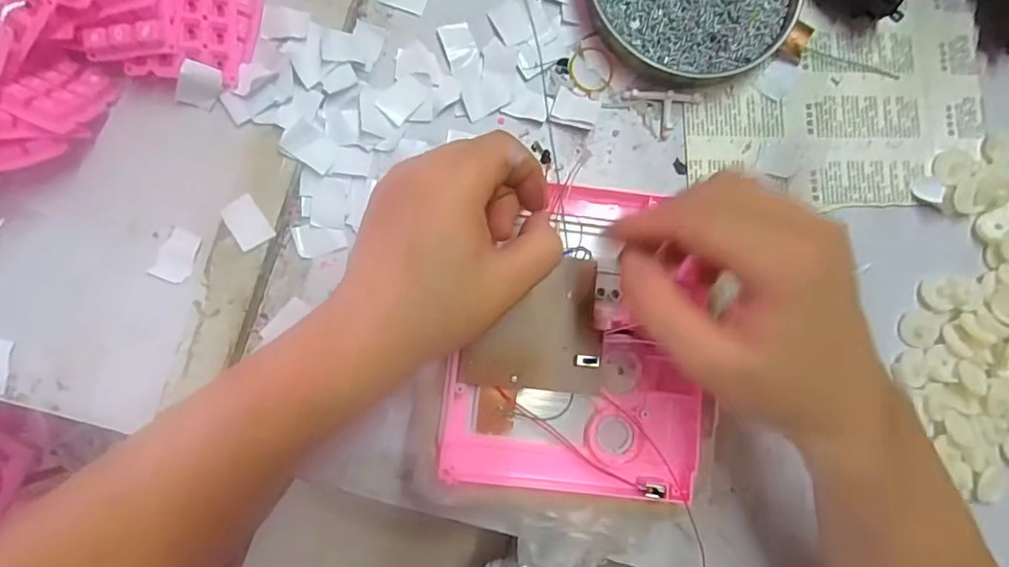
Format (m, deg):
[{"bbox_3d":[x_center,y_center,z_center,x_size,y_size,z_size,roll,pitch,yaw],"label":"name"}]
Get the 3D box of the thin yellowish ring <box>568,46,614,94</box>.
[{"bbox_3d":[0.056,-0.138,0.342,0.029,0.004,0.032,2,83,-4],"label":"thin yellowish ring"}]

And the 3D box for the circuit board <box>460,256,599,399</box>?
[{"bbox_3d":[0.016,0.021,0.288,0.073,0.014,0.070,4,83,-4],"label":"circuit board"}]

